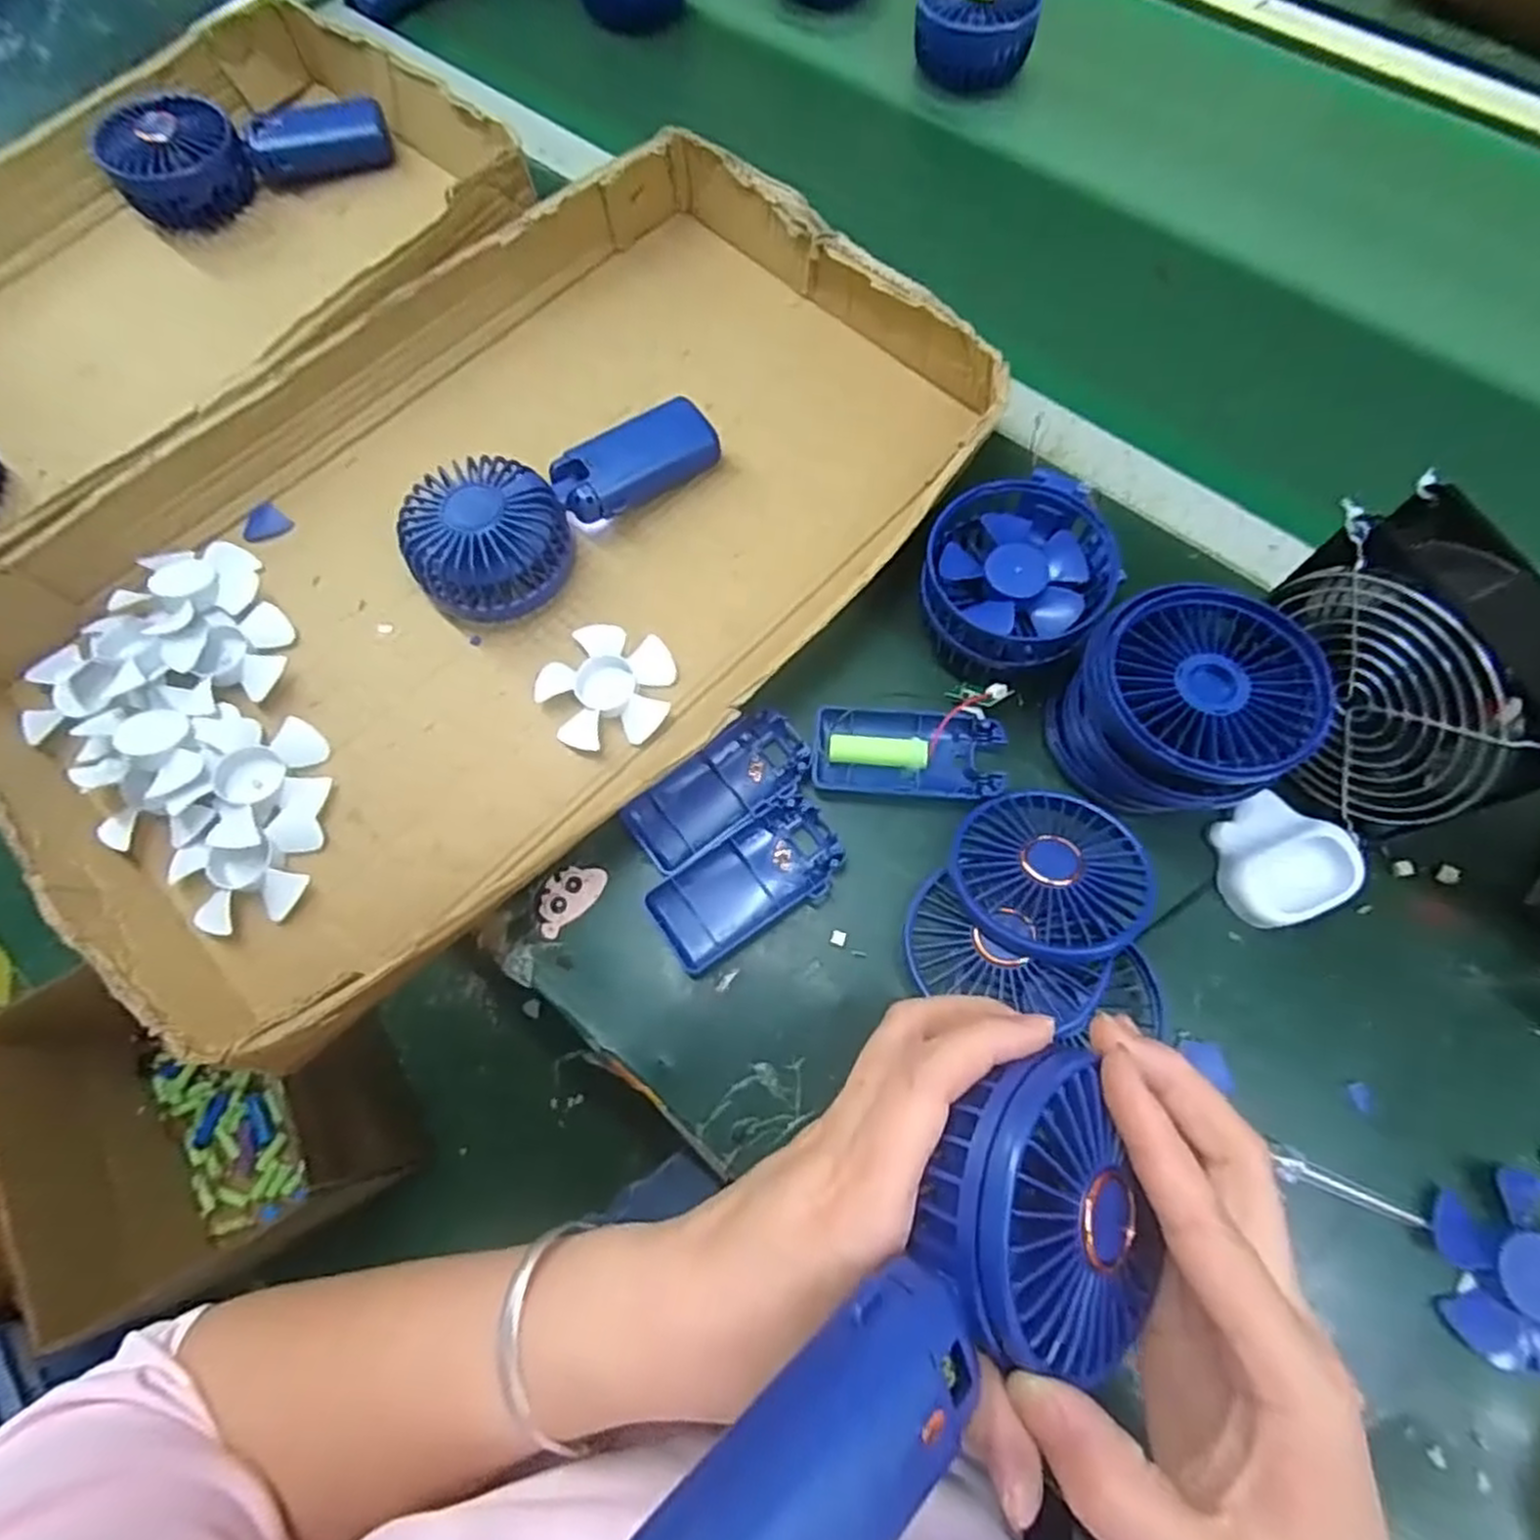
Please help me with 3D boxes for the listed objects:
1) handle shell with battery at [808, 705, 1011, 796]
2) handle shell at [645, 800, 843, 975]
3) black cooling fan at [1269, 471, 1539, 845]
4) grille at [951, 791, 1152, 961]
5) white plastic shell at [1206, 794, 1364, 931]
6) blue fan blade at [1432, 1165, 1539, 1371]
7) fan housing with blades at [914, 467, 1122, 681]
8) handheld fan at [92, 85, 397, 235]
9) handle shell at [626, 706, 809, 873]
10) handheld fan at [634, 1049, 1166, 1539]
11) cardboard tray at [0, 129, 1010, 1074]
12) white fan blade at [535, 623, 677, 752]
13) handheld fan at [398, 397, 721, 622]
[{"bbox_3d":[0.069,-0.009,0.383,0.092,0.014,0.043,5,71,4],"label":"handle shell with battery"},{"bbox_3d":[-0.010,0.054,0.366,0.093,0.015,0.046,-33,73,-9],"label":"handle shell"},{"bbox_3d":[0.269,-0.038,0.331,0.054,0.114,0.117,-28,72,-7],"label":"black cooling fan"},{"bbox_3d":[0.127,0.048,0.349,0.083,0.017,0.081,-3,49,4],"label":"grille"},{"bbox_3d":[0.241,0.041,0.362,0.058,0.016,0.058,-18,71,-3],"label":"white plastic shell"},{"bbox_3d":[0.300,0.198,0.303,0.068,0.018,0.068,-1,71,2],"label":"blue fan blade"},{"bbox_3d":[0.124,-0.095,0.392,0.095,0.052,0.089,-16,71,-3],"label":"fan housing with blades"},{"bbox_3d":[-0.367,-0.443,0.537,0.182,0.049,0.068,-27,72,-7],"label":"handheld fan"},{"bbox_3d":[-0.025,0.010,0.380,0.095,0.012,0.046,-37,73,-10],"label":"handle shell"},{"bbox_3d":[0.041,0.145,0.187,0.158,0.036,0.073,-27,70,-32],"label":"handheld fan"},{"bbox_3d":[-0.140,-0.126,0.413,0.521,0.055,0.315,-40,74,-11],"label":"cardboard tray"},{"bbox_3d":[-0.087,-0.043,0.405,0.067,0.010,0.070,-1,71,2],"label":"white fan blade"},{"bbox_3d":[-0.120,-0.159,0.427,0.177,0.045,0.083,-43,74,-11],"label":"handheld fan"}]

